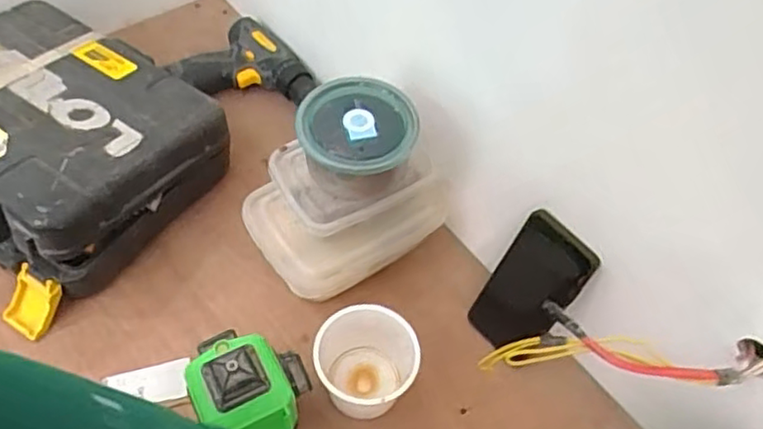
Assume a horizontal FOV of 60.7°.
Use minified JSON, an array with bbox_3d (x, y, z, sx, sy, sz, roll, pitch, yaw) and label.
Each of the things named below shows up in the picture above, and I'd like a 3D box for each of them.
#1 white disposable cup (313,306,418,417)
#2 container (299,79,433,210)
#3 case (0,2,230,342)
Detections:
[{"bbox_3d":[-0.015,0.146,0.631,0.093,0.085,0.091,2,54,-3],"label":"white disposable cup"},{"bbox_3d":[-0.018,-0.068,0.629,0.126,0.081,0.094,5,54,0],"label":"container"},{"bbox_3d":[-0.382,-0.078,0.736,0.318,0.137,0.293,34,59,19],"label":"case"}]

